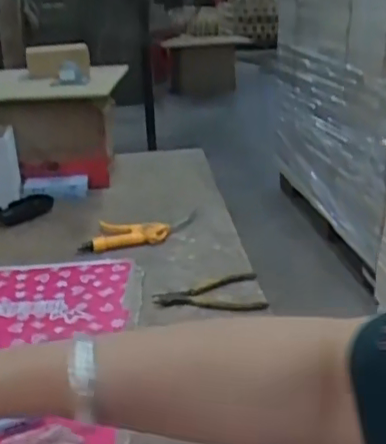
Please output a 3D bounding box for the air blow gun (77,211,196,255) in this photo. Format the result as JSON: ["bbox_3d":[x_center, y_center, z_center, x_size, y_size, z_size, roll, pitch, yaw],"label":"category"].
[{"bbox_3d":[-0.091,0.011,1.026,0.216,0.025,0.076,-9,24,-20],"label":"air blow gun"}]

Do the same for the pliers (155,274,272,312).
[{"bbox_3d":[0.023,0.100,0.837,0.151,0.009,0.094,-3,23,-6],"label":"pliers"}]

